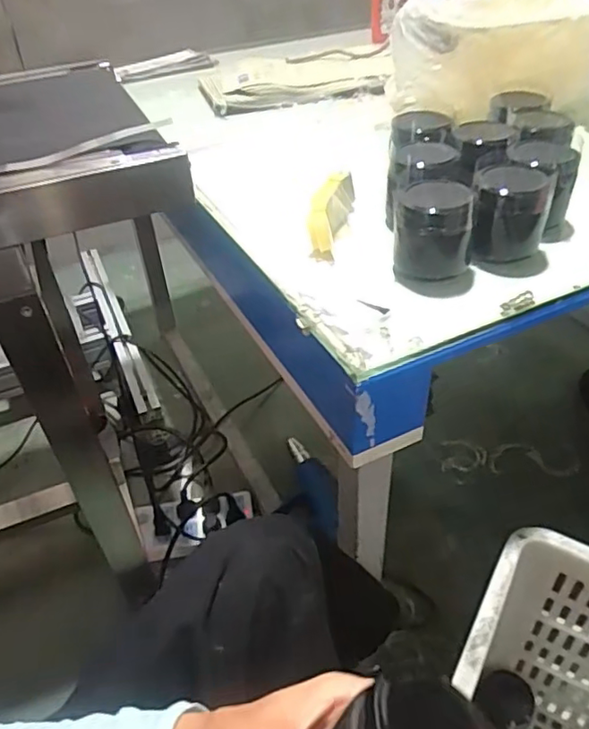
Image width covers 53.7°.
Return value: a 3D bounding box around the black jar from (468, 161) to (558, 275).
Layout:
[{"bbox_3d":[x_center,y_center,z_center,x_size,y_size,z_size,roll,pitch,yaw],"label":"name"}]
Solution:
[{"bbox_3d":[0.198,-0.129,0.529,0.069,0.079,0.077,10,42,16],"label":"black jar"}]

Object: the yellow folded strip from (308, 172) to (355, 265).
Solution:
[{"bbox_3d":[0.035,-0.147,0.574,0.029,0.043,0.108,7,41,12],"label":"yellow folded strip"}]

